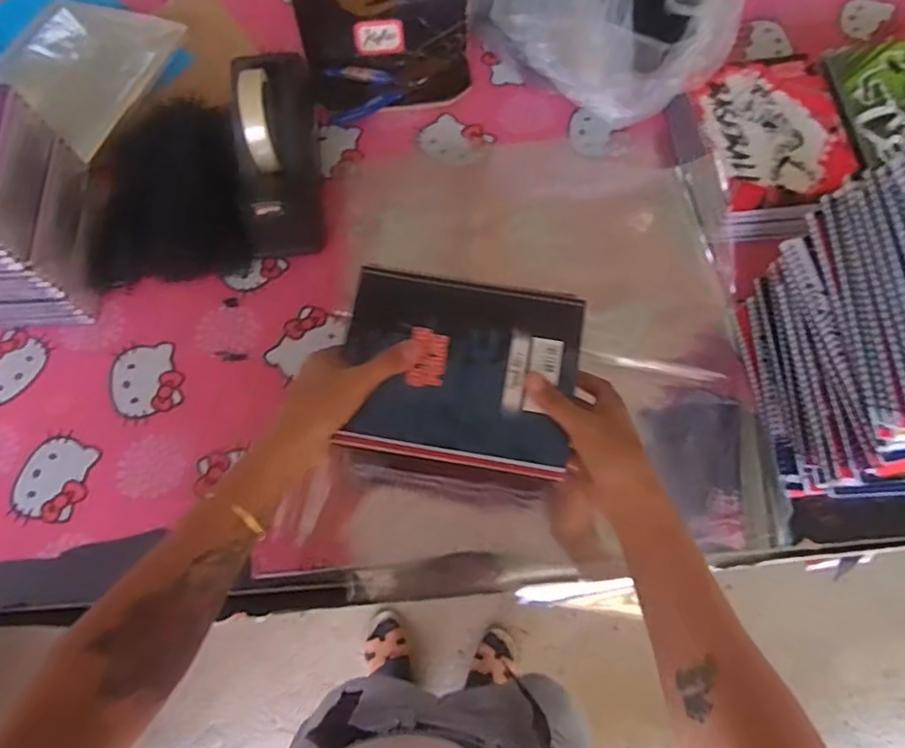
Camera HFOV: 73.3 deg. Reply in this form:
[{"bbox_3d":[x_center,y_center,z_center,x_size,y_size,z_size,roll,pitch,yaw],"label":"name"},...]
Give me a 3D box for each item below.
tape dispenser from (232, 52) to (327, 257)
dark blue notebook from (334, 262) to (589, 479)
[{"bbox_3d":[-0.186,-0.237,0.644,0.076,0.121,0.195,-5,69,0],"label":"tape dispenser"},{"bbox_3d":[0.004,-0.003,0.512,0.195,0.022,0.153,8,81,8],"label":"dark blue notebook"}]

